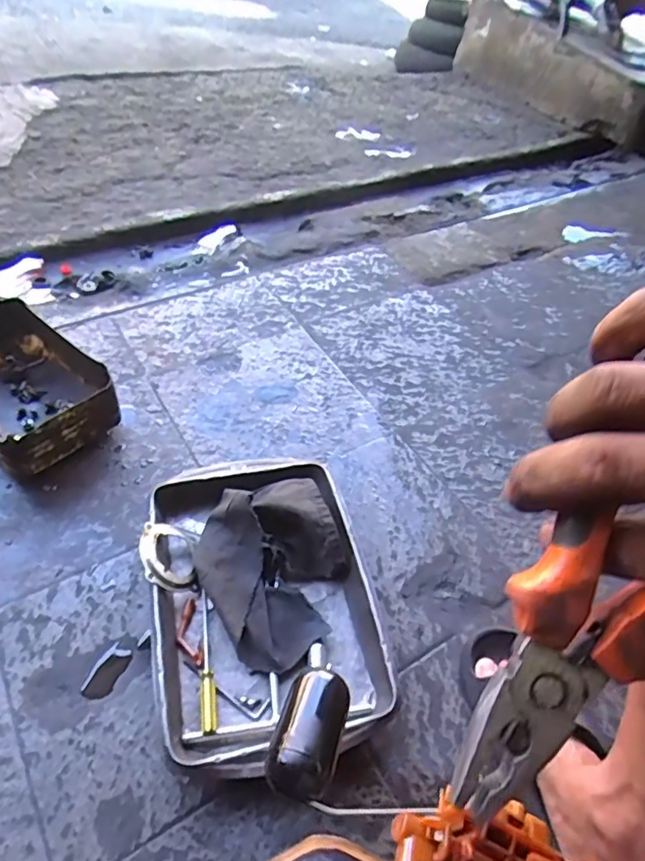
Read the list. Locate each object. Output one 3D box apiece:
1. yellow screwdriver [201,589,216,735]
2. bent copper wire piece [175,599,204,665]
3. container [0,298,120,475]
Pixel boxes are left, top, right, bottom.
[{"bbox_3d":[-0.126,0.252,0.617,0.013,0.015,0.152,-4,48,-10],"label":"yellow screwdriver"},{"bbox_3d":[-0.155,0.231,0.642,0.028,0.011,0.076,-9,49,-14],"label":"bent copper wire piece"},{"bbox_3d":[-0.449,-0.070,0.835,0.300,0.094,0.184,35,53,24],"label":"container"}]

